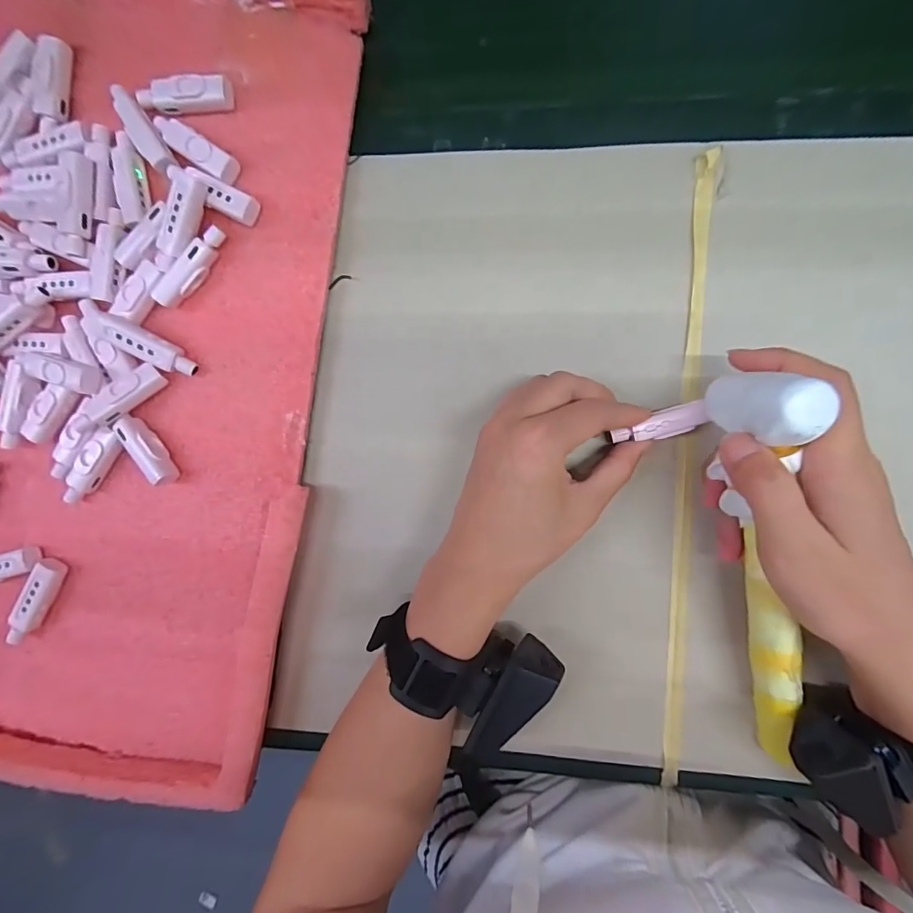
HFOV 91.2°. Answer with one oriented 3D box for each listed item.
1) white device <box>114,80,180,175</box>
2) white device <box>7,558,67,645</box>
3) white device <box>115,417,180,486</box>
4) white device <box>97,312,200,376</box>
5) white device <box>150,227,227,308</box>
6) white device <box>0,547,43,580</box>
[{"bbox_3d":[-0.189,-0.197,0.269,0.013,0.008,0.060,-33,88,6],"label":"white device"},{"bbox_3d":[-0.268,0.094,0.285,0.014,0.016,0.056,26,94,5],"label":"white device"},{"bbox_3d":[-0.191,-0.005,0.275,0.013,0.019,0.046,-39,88,6],"label":"white device"},{"bbox_3d":[-0.191,-0.069,0.273,0.066,0.017,0.017,26,94,-11],"label":"white device"},{"bbox_3d":[-0.160,-0.114,0.270,0.056,0.016,0.014,-43,87,6],"label":"white device"},{"bbox_3d":[-0.293,0.071,0.284,0.057,0.011,0.015,-16,90,6],"label":"white device"}]

